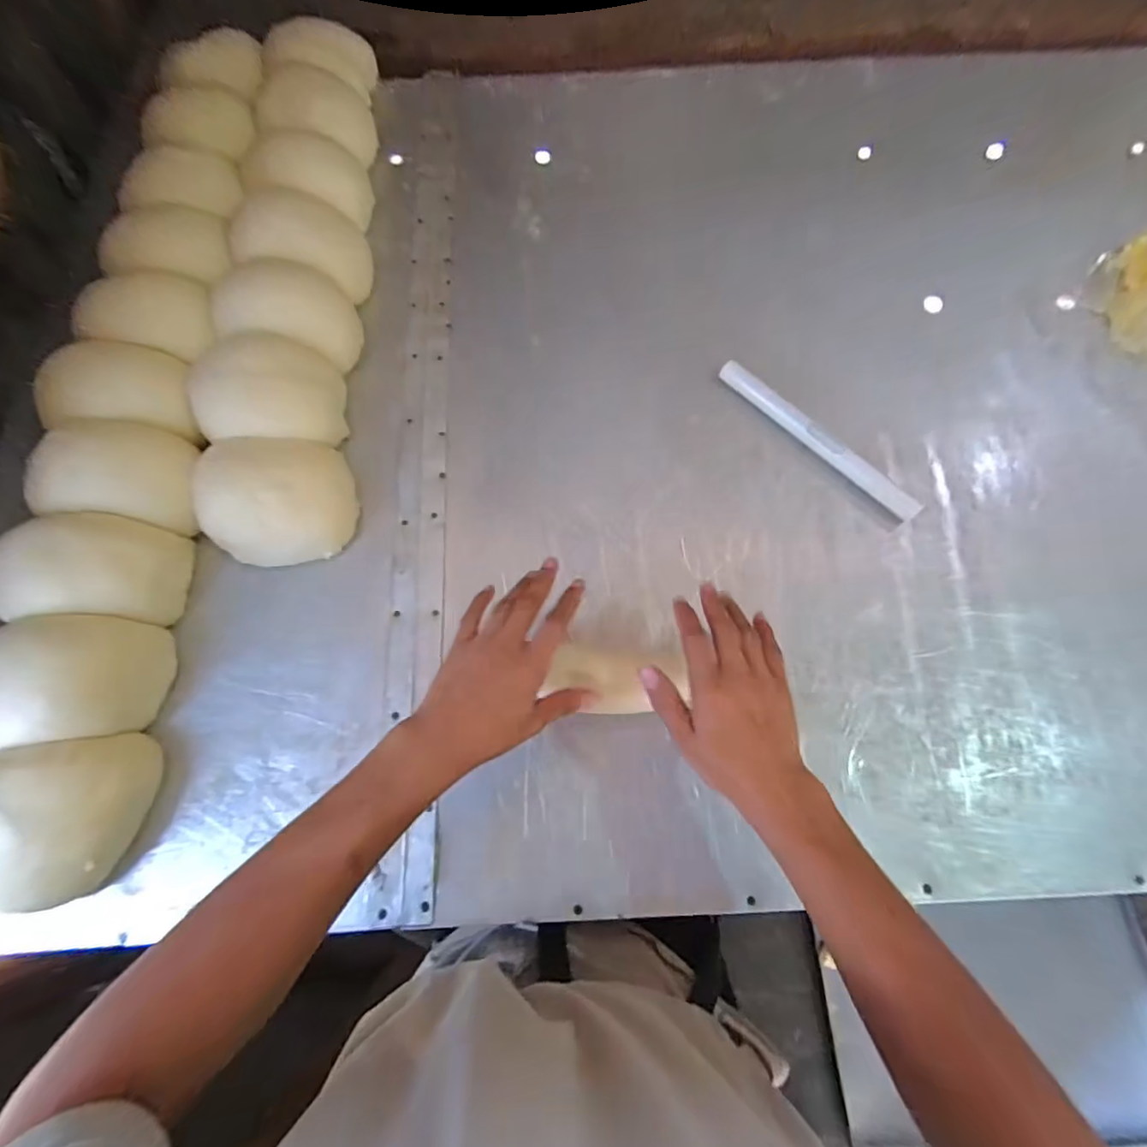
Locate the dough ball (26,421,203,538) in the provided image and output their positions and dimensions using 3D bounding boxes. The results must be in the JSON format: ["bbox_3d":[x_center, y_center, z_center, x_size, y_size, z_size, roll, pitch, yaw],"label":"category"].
[{"bbox_3d":[-0.414,-0.087,0.486,0.123,0.056,0.093,-4,73,-1],"label":"dough ball"}]

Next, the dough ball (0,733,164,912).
[{"bbox_3d":[-0.402,0.188,0.407,0.128,0.088,0.112,-11,73,-3],"label":"dough ball"}]

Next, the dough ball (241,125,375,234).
[{"bbox_3d":[-0.305,-0.460,0.625,0.134,0.061,0.101,5,73,2],"label":"dough ball"}]

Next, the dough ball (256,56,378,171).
[{"bbox_3d":[-0.310,-0.550,0.663,0.117,0.071,0.123,0,73,0],"label":"dough ball"}]

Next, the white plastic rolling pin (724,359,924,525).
[{"bbox_3d":[0.245,-0.137,0.551,0.023,0.015,0.236,-42,77,-12],"label":"white plastic rolling pin"}]

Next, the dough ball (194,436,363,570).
[{"bbox_3d":[-0.277,-0.070,0.503,0.126,0.058,0.118,0,73,0],"label":"dough ball"}]

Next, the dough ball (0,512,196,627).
[{"bbox_3d":[-0.419,-0.005,0.464,0.136,0.079,0.089,-1,73,0],"label":"dough ball"}]

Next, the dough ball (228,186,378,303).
[{"bbox_3d":[-0.293,-0.356,0.590,0.141,0.057,0.103,8,73,2],"label":"dough ball"}]

